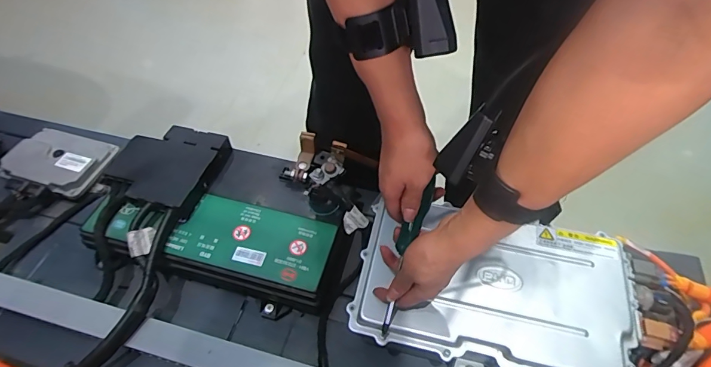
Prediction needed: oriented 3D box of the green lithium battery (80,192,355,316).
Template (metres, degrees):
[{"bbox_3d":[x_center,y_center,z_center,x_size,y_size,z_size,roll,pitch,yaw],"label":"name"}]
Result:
[{"bbox_3d":[-0.201,0.086,0.595,0.361,0.066,0.127,9,53,7],"label":"green lithium battery"}]

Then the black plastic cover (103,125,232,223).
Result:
[{"bbox_3d":[-0.287,-0.027,0.628,0.144,0.035,0.141,14,54,11],"label":"black plastic cover"}]

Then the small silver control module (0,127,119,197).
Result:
[{"bbox_3d":[-0.502,-0.041,0.699,0.155,0.026,0.110,11,54,9],"label":"small silver control module"}]

